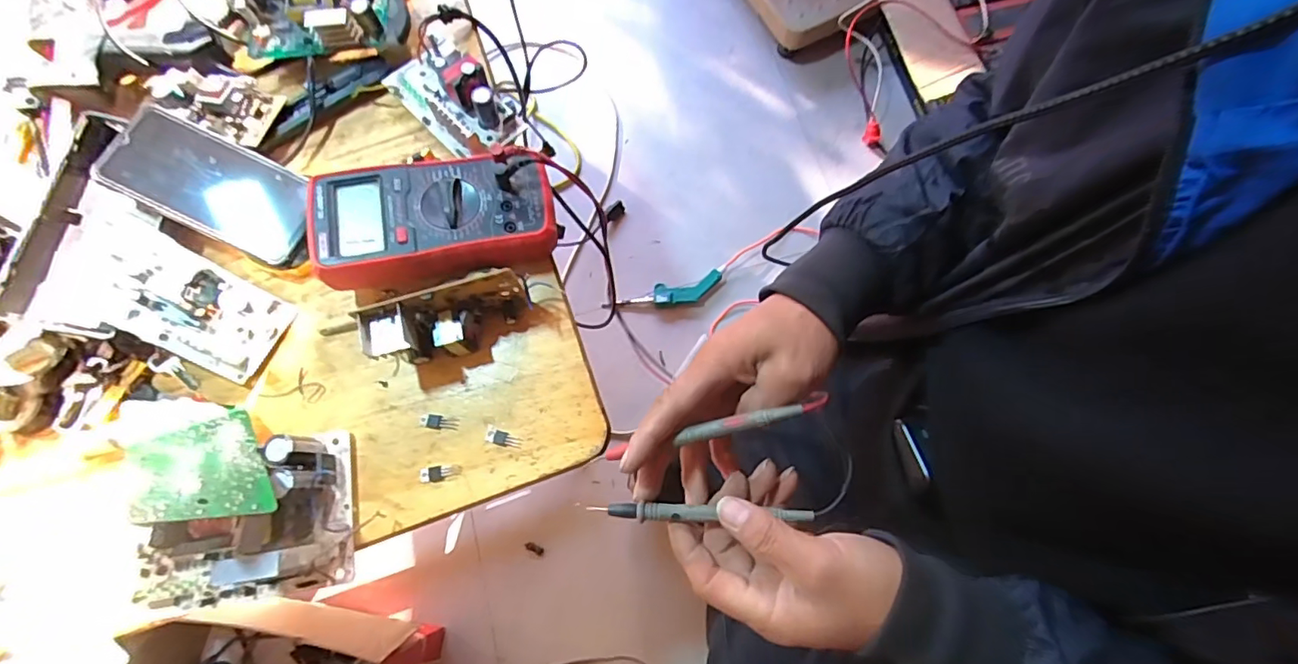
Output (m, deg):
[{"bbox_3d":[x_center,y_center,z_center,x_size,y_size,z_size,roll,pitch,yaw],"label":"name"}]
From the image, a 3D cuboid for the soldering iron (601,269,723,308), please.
[{"bbox_3d":[0.027,-0.068,1.010,0.221,0.016,0.048,-13,75,-2],"label":"soldering iron"}]

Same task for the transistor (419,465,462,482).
[{"bbox_3d":[-0.159,0.107,0.414,0.030,0.004,0.011,-5,75,1],"label":"transistor"}]

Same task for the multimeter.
[{"bbox_3d":[-0.166,-0.091,0.434,0.182,0.043,0.090,-12,75,-1],"label":"multimeter"}]

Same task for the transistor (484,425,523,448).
[{"bbox_3d":[-0.112,0.081,0.418,0.029,0.004,0.013,19,76,7],"label":"transistor"}]

